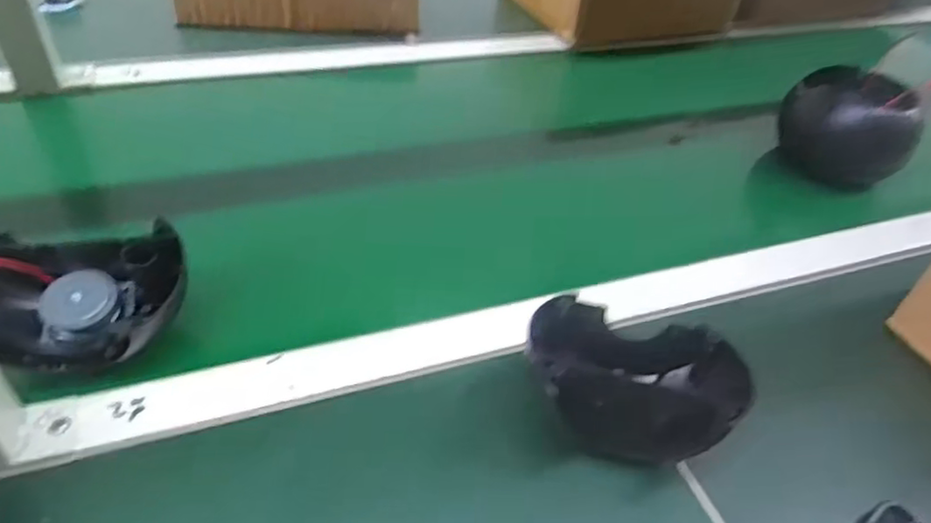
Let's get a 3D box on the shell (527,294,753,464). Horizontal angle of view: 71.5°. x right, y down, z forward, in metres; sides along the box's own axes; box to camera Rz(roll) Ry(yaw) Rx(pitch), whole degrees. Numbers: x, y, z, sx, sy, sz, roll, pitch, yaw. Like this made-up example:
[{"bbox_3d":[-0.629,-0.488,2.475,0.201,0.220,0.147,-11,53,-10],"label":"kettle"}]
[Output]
[{"bbox_3d":[0.103,0.079,0.405,0.134,0.073,0.086,12,43,5],"label":"shell"}]

